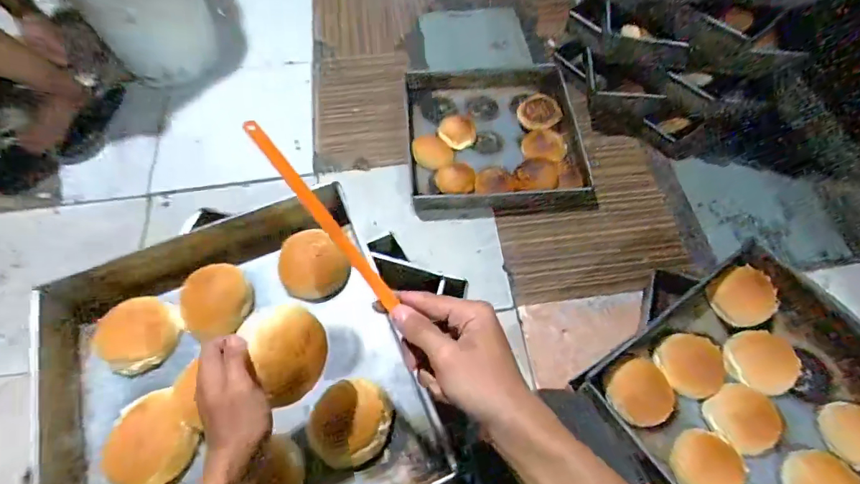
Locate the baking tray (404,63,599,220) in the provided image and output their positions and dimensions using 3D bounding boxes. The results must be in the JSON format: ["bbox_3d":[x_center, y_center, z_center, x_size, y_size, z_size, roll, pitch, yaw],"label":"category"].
[{"bbox_3d":[0.157,-0.276,1.152,0.417,0.082,0.497,-1,62,1],"label":"baking tray"}]

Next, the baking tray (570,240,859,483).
[{"bbox_3d":[0.532,0.266,0.741,0.438,0.128,0.391,-32,66,-15],"label":"baking tray"}]

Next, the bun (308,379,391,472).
[{"bbox_3d":[-0.096,0.216,0.548,0.098,0.041,0.091,0,62,1],"label":"bun"}]

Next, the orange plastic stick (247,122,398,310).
[{"bbox_3d":[-0.087,-0.024,0.364,0.012,0.011,0.174,-40,95,-18],"label":"orange plastic stick"}]

